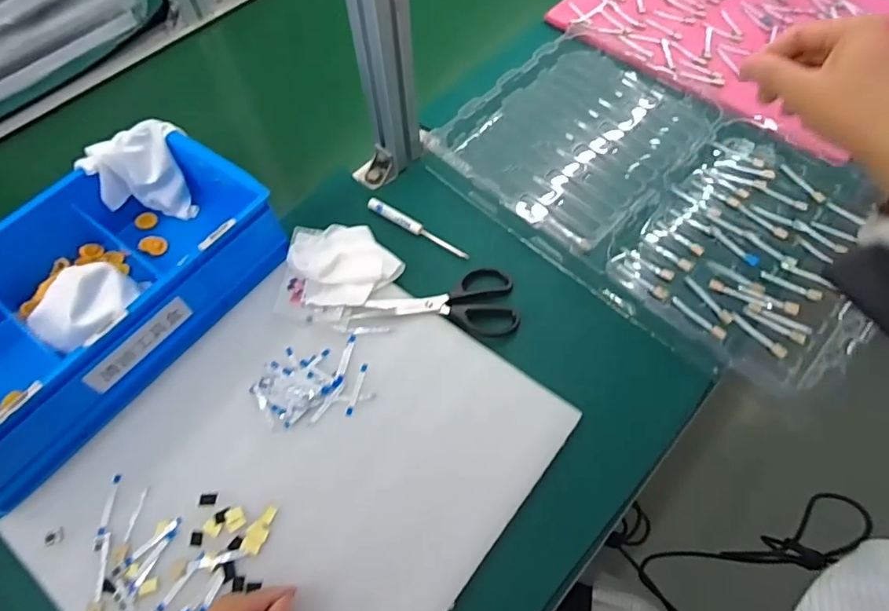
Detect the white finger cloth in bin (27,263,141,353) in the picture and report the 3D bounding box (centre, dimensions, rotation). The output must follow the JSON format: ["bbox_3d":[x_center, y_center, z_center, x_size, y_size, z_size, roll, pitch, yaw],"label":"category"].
[{"bbox_3d":[-0.344,-0.001,0.507,0.062,0.050,0.094,39,69,20],"label":"white finger cloth in bin"}]

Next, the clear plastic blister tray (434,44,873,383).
[{"bbox_3d":[0.236,-0.135,0.599,0.465,0.033,0.320,35,68,19],"label":"clear plastic blister tray"}]

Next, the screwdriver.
[{"bbox_3d":[-0.032,-0.085,0.583,0.130,0.010,0.016,31,66,17],"label":"screwdriver"}]

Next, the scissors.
[{"bbox_3d":[-0.005,-0.007,0.539,0.160,0.020,0.068,3,61,4],"label":"scissors"}]

